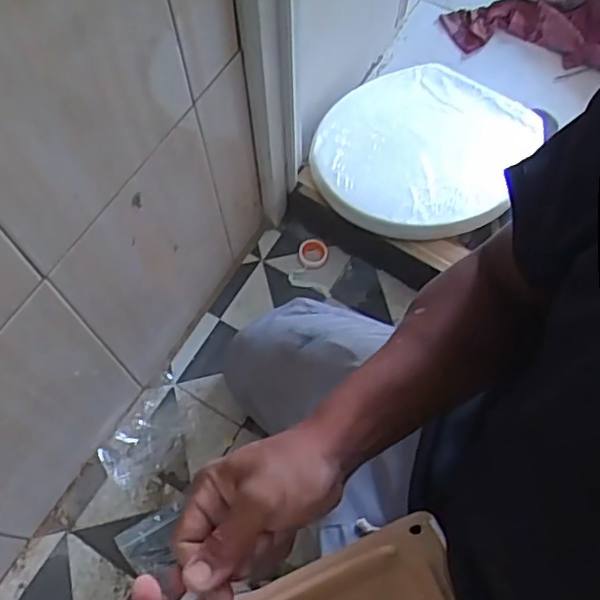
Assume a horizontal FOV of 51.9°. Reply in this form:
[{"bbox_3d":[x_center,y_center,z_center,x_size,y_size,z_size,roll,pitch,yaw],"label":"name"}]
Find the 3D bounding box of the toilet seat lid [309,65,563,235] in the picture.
[{"bbox_3d":[0.217,-0.262,1.046,0.331,0.041,0.434,29,55,14],"label":"toilet seat lid"}]

